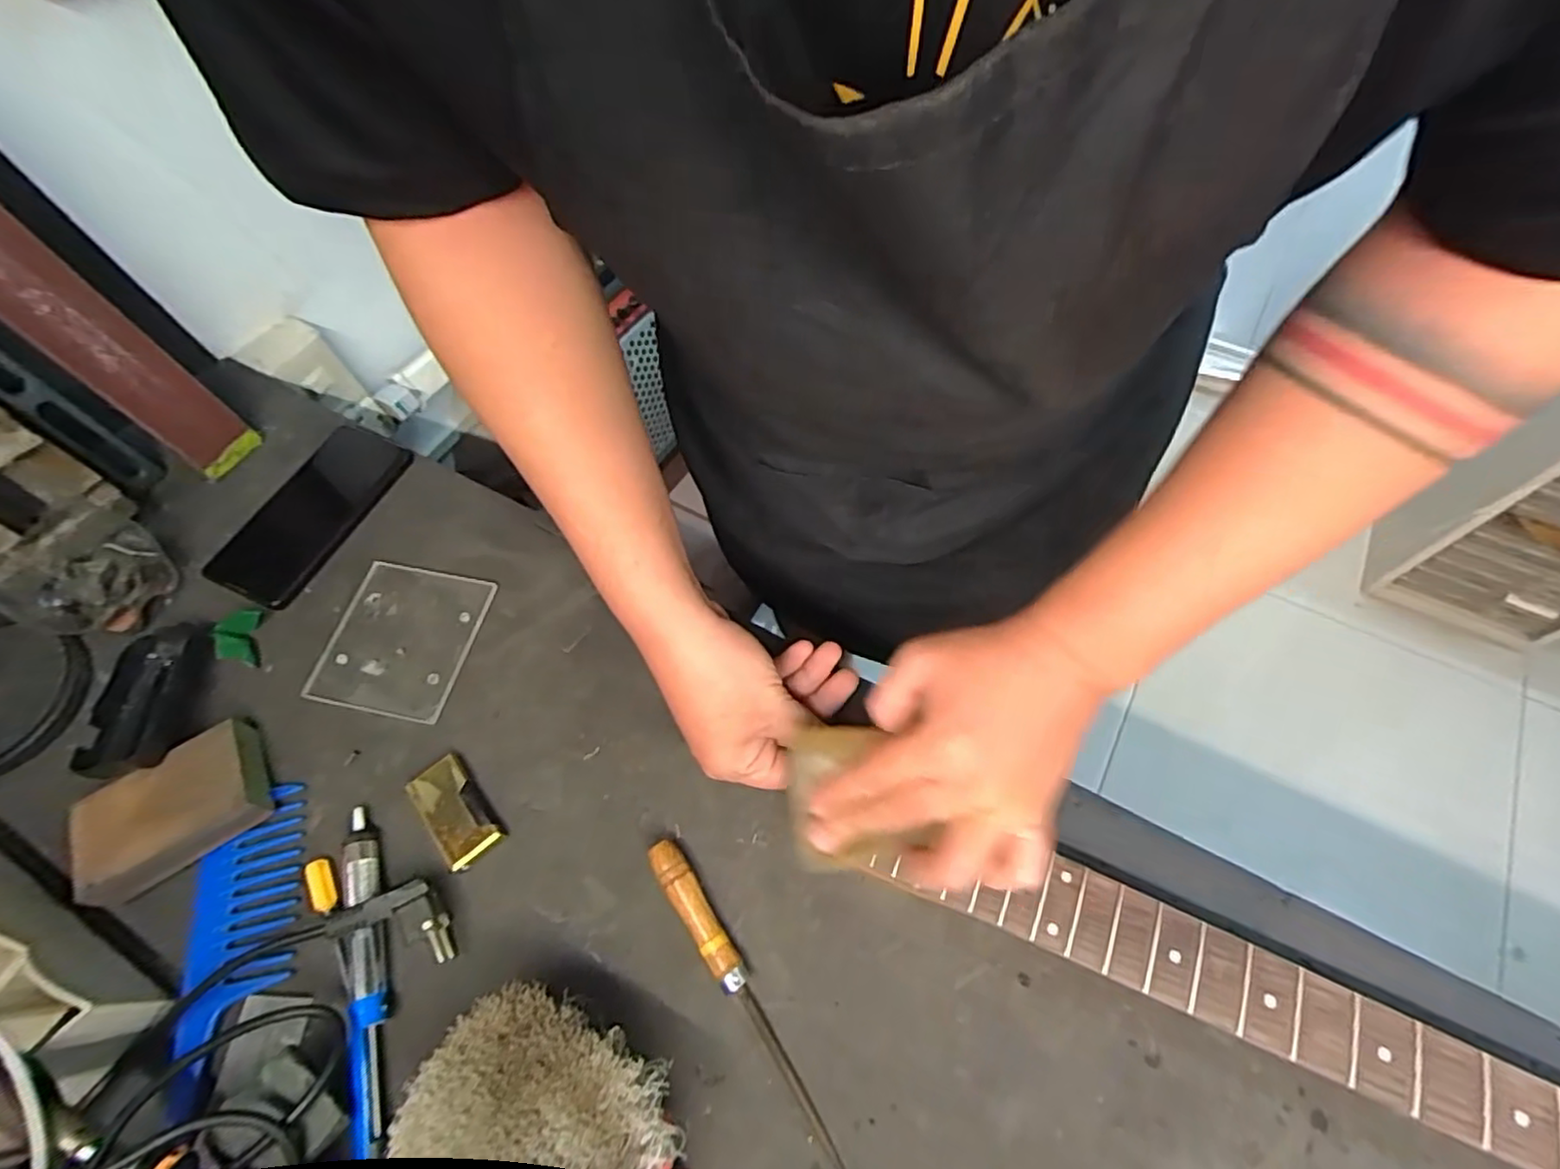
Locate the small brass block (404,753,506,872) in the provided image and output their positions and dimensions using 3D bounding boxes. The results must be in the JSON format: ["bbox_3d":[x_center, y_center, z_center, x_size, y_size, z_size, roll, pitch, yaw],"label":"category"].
[{"bbox_3d":[-0.209,0.145,0.433,0.036,0.014,0.068,-37,66,-17],"label":"small brass block"}]

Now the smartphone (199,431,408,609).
[{"bbox_3d":[-0.384,-0.061,0.551,0.082,0.012,0.165,20,64,13],"label":"smartphone"}]

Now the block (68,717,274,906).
[{"bbox_3d":[-0.384,0.143,0.432,0.103,0.031,0.070,-32,65,-14],"label":"block"}]

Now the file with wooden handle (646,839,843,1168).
[{"bbox_3d":[-0.024,0.230,0.383,0.019,0.020,0.184,-30,65,-13],"label":"file with wooden handle"}]

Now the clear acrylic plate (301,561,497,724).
[{"bbox_3d":[-0.278,0.039,0.499,0.102,0.007,0.112,9,64,8],"label":"clear acrylic plate"}]

